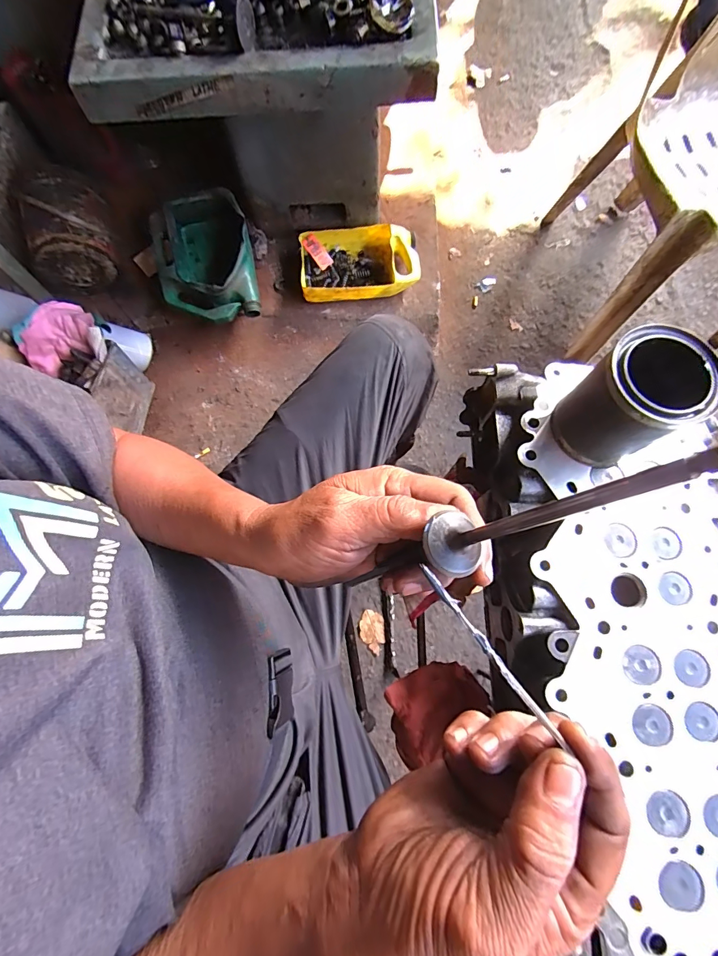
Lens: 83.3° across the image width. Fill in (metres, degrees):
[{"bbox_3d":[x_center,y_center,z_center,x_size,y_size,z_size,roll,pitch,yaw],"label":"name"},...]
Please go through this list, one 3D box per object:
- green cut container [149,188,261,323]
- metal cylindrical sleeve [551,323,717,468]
[{"bbox_3d":[-0.377,-0.524,1.020,0.242,0.171,0.313,-17,73,-2],"label":"green cut container"},{"bbox_3d":[0.230,-0.065,0.345,0.081,0.104,0.083,-41,76,-10],"label":"metal cylindrical sleeve"}]

